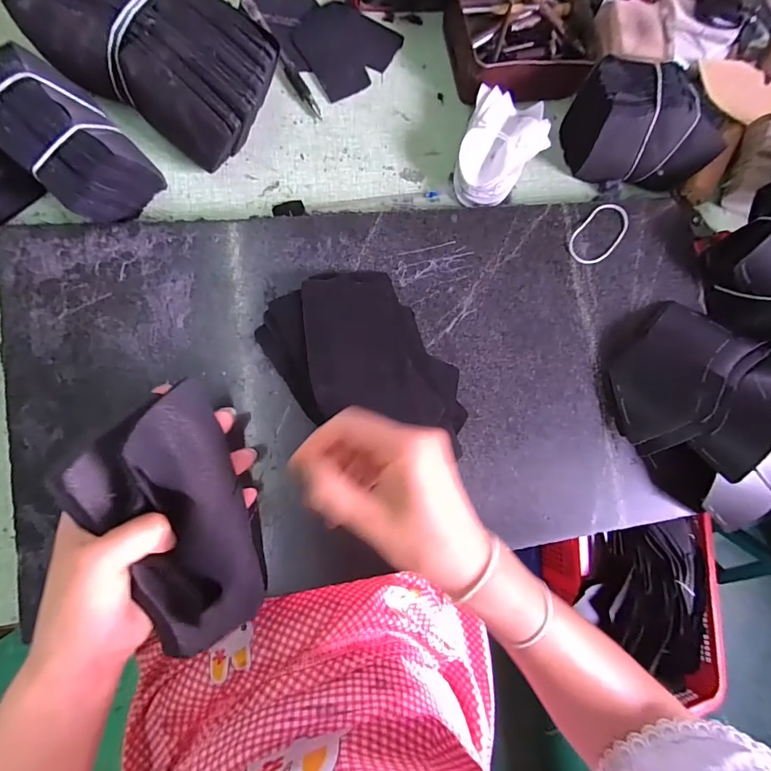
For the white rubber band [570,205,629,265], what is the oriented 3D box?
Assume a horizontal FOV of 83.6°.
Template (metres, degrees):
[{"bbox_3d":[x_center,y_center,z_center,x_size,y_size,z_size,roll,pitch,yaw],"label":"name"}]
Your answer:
[{"bbox_3d":[0.198,-0.138,0.397,0.038,0.004,0.069,42,78,-3],"label":"white rubber band"}]

